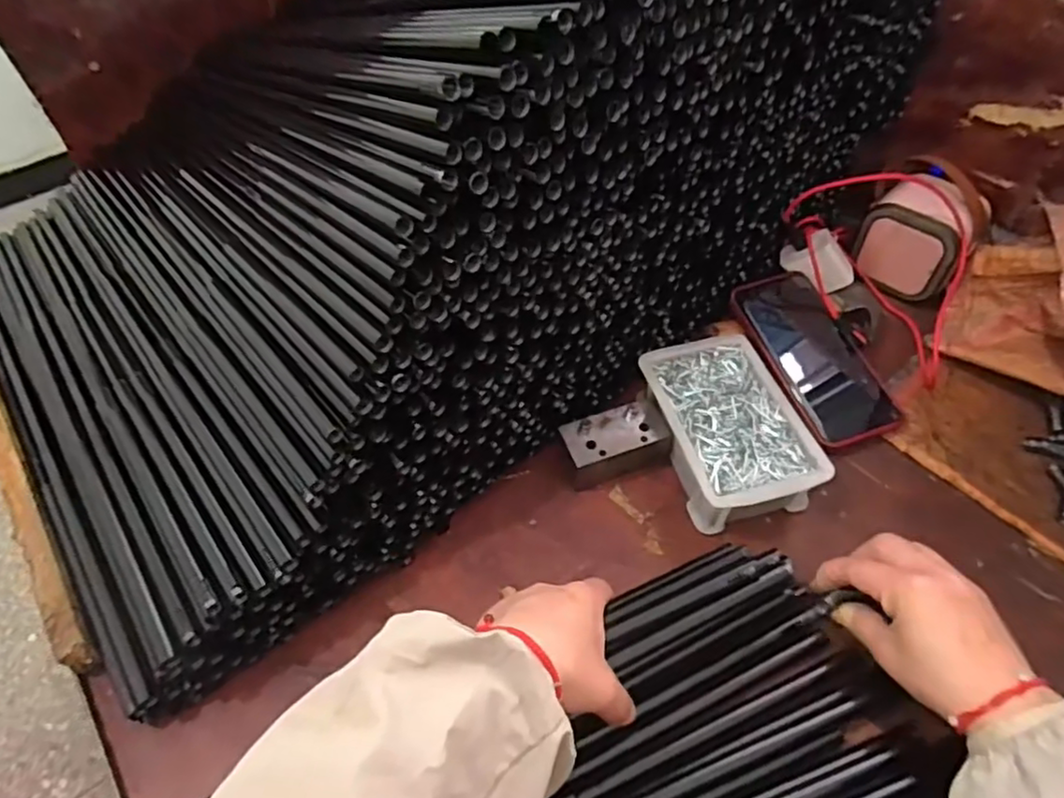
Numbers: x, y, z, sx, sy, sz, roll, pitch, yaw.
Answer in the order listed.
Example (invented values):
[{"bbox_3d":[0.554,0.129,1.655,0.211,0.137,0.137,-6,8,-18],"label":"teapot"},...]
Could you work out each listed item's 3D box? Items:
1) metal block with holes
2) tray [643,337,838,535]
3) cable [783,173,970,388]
[{"bbox_3d":[0.063,0.035,0.494,0.079,0.038,0.043,-13,52,-12],"label":"metal block with holes"},{"bbox_3d":[0.147,0.022,0.493,0.098,0.049,0.144,-9,51,-9],"label":"tray"},{"bbox_3d":[0.306,-0.117,0.553,0.170,0.107,0.110,34,57,24],"label":"cable"}]

